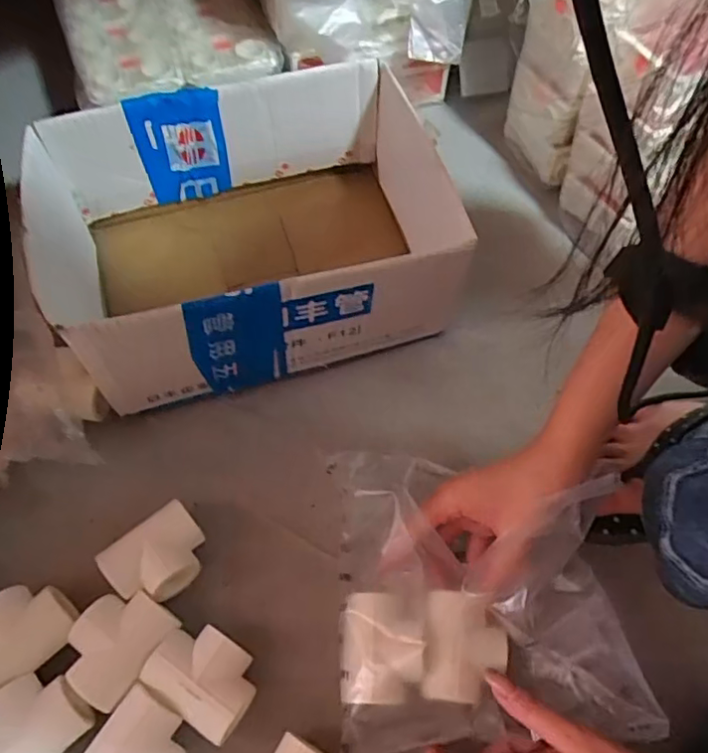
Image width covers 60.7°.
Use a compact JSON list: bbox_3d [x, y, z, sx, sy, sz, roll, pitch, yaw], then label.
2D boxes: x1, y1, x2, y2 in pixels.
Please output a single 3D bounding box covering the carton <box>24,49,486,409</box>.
[{"bbox_3d":[-0.082,-0.109,0.478,0.286,0.125,0.199,-16,63,-11],"label":"carton"}]

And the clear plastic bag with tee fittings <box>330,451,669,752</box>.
[{"bbox_3d":[0.080,0.132,0.383,0.177,0.064,0.175,-1,62,-4],"label":"clear plastic bag with tee fittings"}]

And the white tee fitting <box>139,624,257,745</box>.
[{"bbox_3d":[-0.091,0.185,0.373,0.065,0.038,0.048,30,64,13],"label":"white tee fitting"}]

